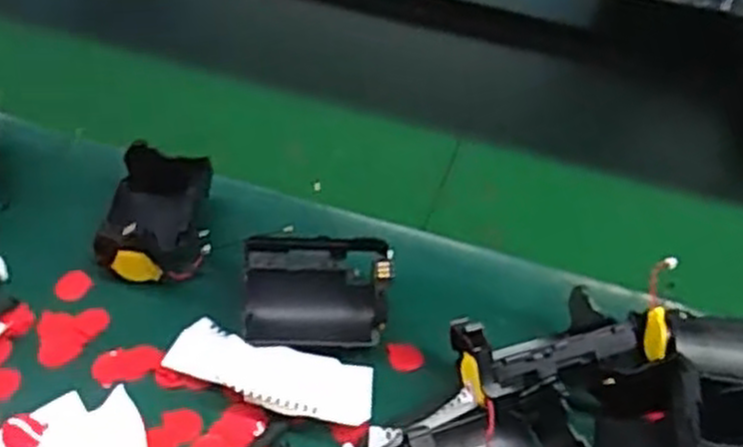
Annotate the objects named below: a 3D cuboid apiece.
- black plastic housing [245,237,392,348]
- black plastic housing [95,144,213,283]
[{"bbox_3d":[-0.027,0.032,0.382,0.068,0.034,0.053,1,40,-5],"label":"black plastic housing"},{"bbox_3d":[-0.113,-0.007,0.416,0.055,0.036,0.078,1,43,-6],"label":"black plastic housing"}]

